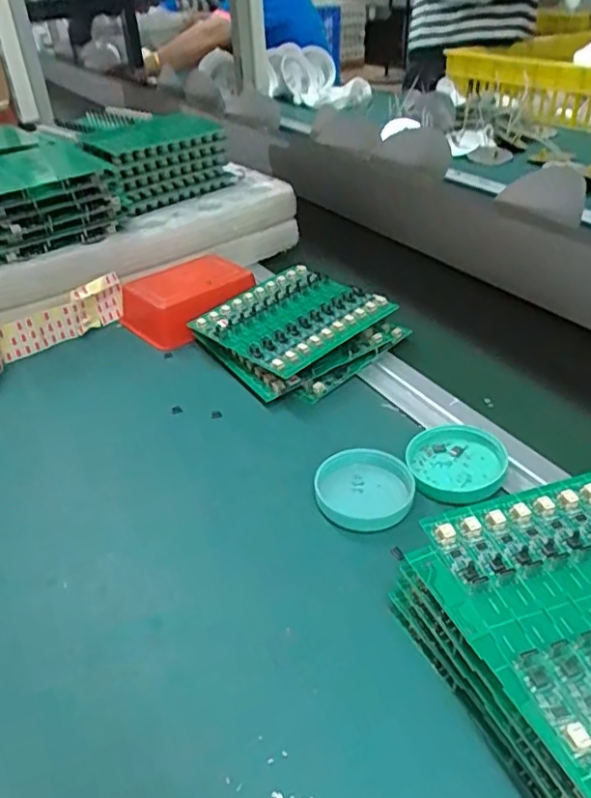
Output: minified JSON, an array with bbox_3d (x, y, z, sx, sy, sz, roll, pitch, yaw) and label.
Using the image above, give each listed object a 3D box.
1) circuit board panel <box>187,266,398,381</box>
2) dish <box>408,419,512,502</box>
[{"bbox_3d":[-0.001,-0.077,0.544,0.136,0.013,0.125,-35,47,-30],"label":"circuit board panel"},{"bbox_3d":[0.111,0.044,0.411,0.062,0.015,0.073,0,36,5],"label":"dish"}]

